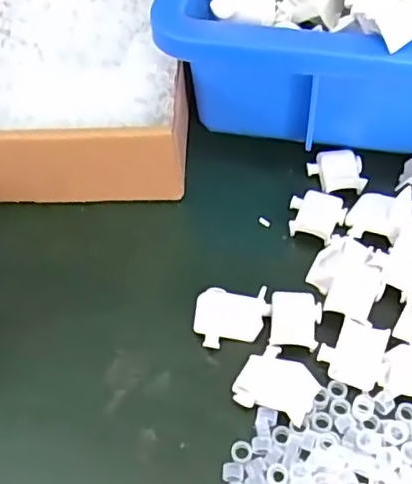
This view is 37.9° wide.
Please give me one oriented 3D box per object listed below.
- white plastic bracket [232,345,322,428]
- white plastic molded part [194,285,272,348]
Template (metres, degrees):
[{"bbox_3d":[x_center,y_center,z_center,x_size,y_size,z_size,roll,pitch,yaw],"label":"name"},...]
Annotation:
[{"bbox_3d":[0.031,0.062,0.262,0.033,0.004,0.028,22,60,18],"label":"white plastic bracket"},{"bbox_3d":[0.012,0.035,0.282,0.034,0.011,0.029,8,56,10],"label":"white plastic molded part"}]

